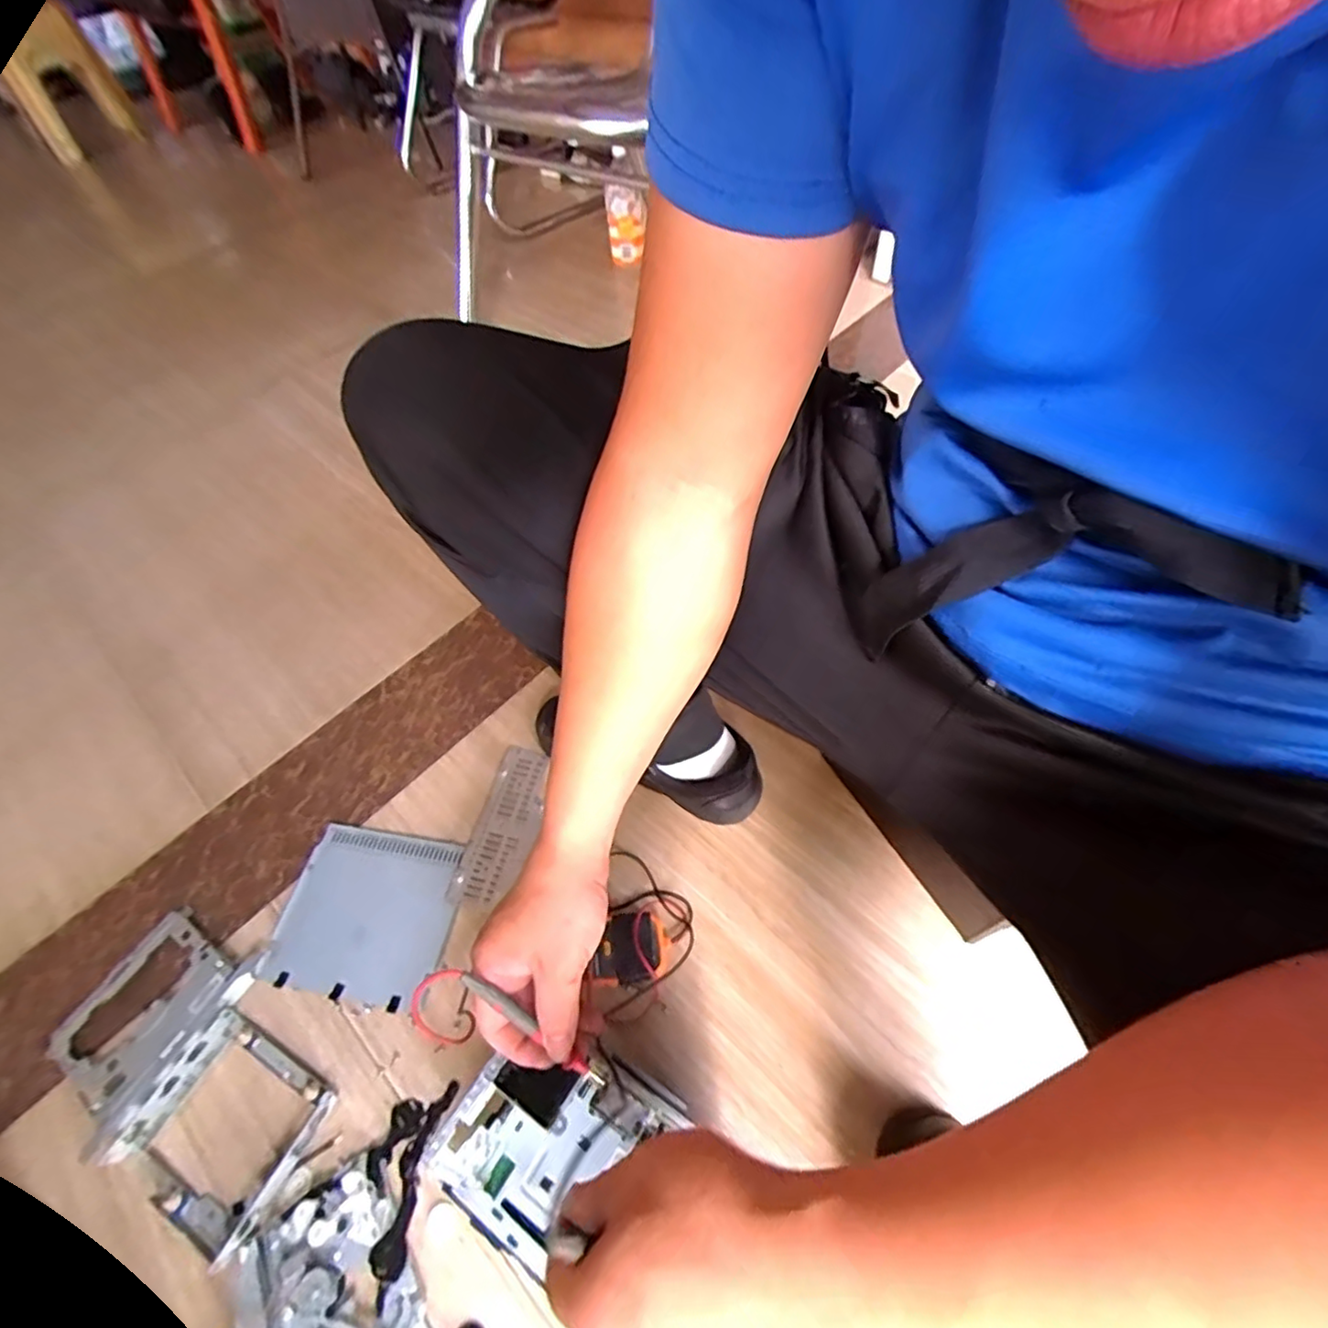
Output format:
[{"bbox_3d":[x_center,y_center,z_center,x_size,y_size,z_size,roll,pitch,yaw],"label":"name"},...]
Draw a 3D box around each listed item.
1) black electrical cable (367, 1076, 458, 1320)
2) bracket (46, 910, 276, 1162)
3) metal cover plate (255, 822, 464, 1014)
[{"bbox_3d":[-0.219,0.418,0.494,0.055,0.011,0.134,6,56,8],"label":"black electrical cable"},{"bbox_3d":[-0.485,0.333,0.570,0.148,0.022,0.170,18,58,15],"label":"bracket"},{"bbox_3d":[-0.305,0.252,0.627,0.170,0.007,0.159,7,56,8],"label":"metal cover plate"}]

